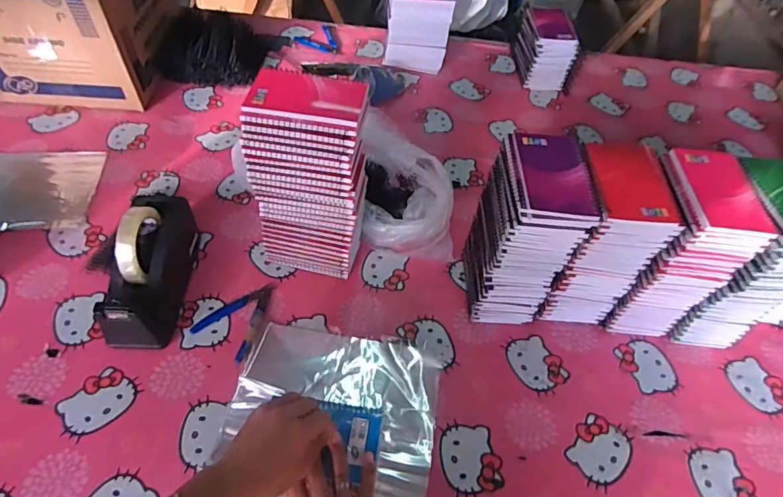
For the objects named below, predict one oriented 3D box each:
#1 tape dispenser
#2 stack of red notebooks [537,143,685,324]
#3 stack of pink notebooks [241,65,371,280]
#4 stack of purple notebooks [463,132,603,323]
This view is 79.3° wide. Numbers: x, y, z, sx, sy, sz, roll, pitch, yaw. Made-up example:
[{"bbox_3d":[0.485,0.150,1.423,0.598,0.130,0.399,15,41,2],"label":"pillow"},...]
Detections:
[{"bbox_3d":[-0.330,0.013,0.651,0.080,0.128,0.226,5,52,-1],"label":"tape dispenser"},{"bbox_3d":[0.270,-0.007,0.647,0.096,0.246,0.128,4,52,-2],"label":"stack of red notebooks"},{"bbox_3d":[-0.109,-0.085,0.657,0.135,0.292,0.098,12,52,4],"label":"stack of pink notebooks"},{"bbox_3d":[0.176,-0.013,0.649,0.100,0.256,0.130,2,52,-4],"label":"stack of purple notebooks"}]

